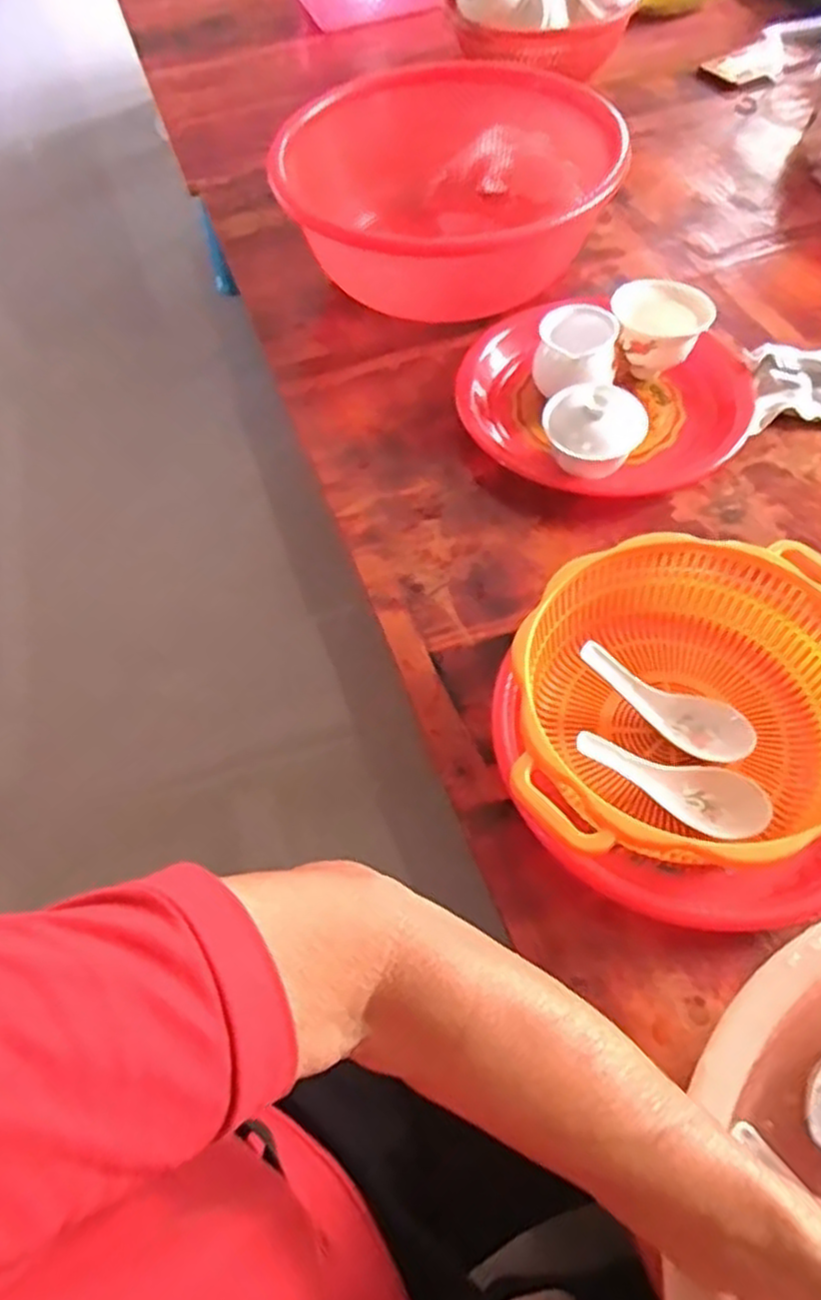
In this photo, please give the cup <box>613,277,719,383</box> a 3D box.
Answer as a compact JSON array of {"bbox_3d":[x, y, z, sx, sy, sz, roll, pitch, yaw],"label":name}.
[{"bbox_3d":[0.227,-0.289,0.701,0.088,0.065,0.079,5,58,8],"label":"cup"}]

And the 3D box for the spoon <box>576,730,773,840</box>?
[{"bbox_3d":[0.164,0.083,0.483,0.122,0.025,0.044,23,61,4],"label":"spoon"}]

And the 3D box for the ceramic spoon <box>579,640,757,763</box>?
[{"bbox_3d":[0.170,0.031,0.508,0.122,0.026,0.047,31,63,4],"label":"ceramic spoon"}]

